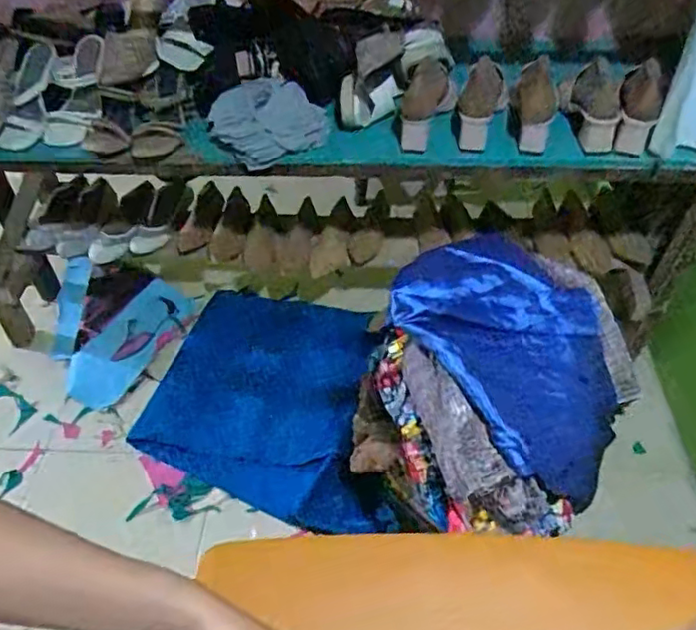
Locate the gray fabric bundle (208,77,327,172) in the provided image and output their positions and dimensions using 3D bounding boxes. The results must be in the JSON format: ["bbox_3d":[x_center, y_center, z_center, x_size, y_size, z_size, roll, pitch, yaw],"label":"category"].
[{"bbox_3d":[-0.143,-0.342,1.078,0.185,0.086,0.152,-23,53,-17],"label":"gray fabric bundle"}]

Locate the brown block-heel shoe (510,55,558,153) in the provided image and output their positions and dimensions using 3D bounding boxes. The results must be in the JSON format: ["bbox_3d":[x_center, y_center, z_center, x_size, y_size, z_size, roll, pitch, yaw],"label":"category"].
[{"bbox_3d":[0.316,-0.358,1.040,0.072,0.037,0.169,5,76,6],"label":"brown block-heel shoe"}]

